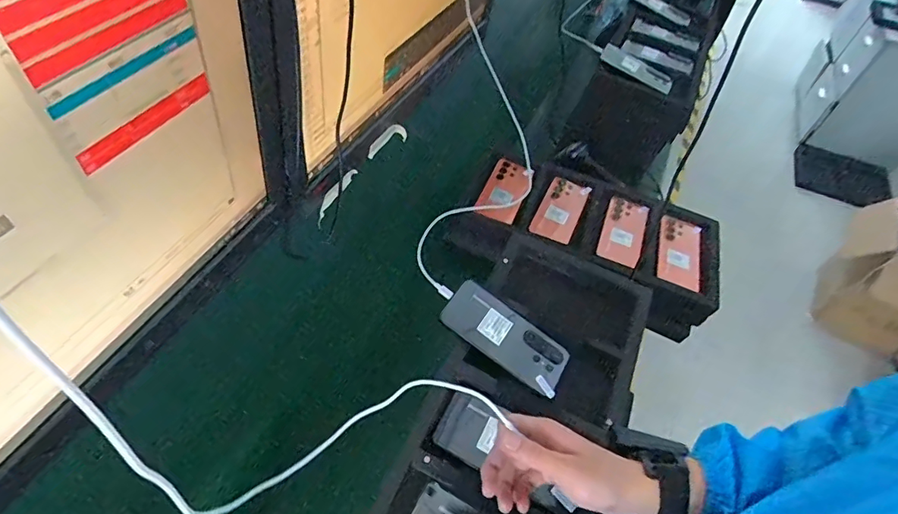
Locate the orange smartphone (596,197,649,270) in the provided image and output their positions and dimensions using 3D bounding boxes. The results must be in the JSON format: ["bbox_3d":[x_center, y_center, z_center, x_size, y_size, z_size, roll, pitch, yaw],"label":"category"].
[{"bbox_3d":[0.334,-0.051,0.915,0.073,0.017,0.157,15,60,18],"label":"orange smartphone"}]

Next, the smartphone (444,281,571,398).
[{"bbox_3d":[0.074,0.103,0.621,0.169,0.006,0.077,36,59,7],"label":"smartphone"}]

